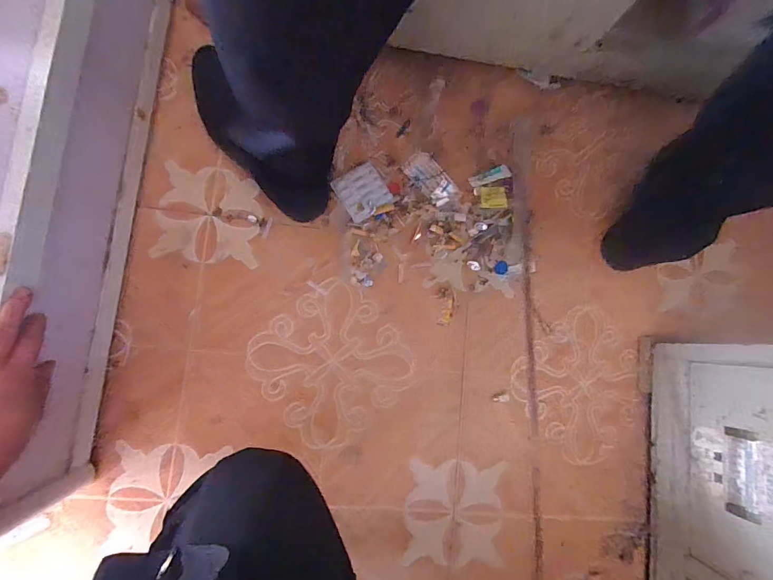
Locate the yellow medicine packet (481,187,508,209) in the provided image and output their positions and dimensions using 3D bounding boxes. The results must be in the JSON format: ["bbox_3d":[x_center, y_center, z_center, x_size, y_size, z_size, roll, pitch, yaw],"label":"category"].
[{"bbox_3d":[0.172,-0.148,0.642,0.041,0.005,0.037,3,83,-7],"label":"yellow medicine packet"}]

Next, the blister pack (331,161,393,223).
[{"bbox_3d":[-0.036,-0.150,0.613,0.071,0.007,0.074,-30,88,-9],"label":"blister pack"}]

